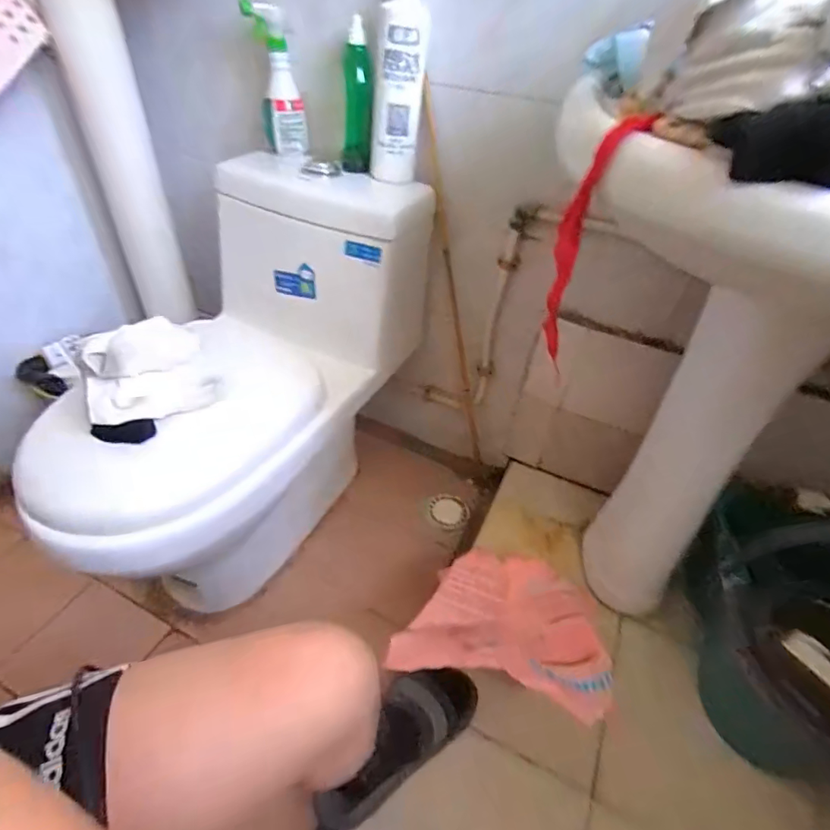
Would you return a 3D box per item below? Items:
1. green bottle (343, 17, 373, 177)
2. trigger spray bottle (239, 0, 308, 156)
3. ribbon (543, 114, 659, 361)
[{"bbox_3d":[-0.096,-0.509,0.795,0.052,0.204,0.074,1,43,-5],"label":"green bottle"},{"bbox_3d":[-0.236,-0.565,0.831,0.081,0.209,0.059,-10,45,-15],"label":"trigger spray bottle"},{"bbox_3d":[0.149,-0.150,0.439,0.045,0.214,0.015,6,43,1],"label":"ribbon"}]

